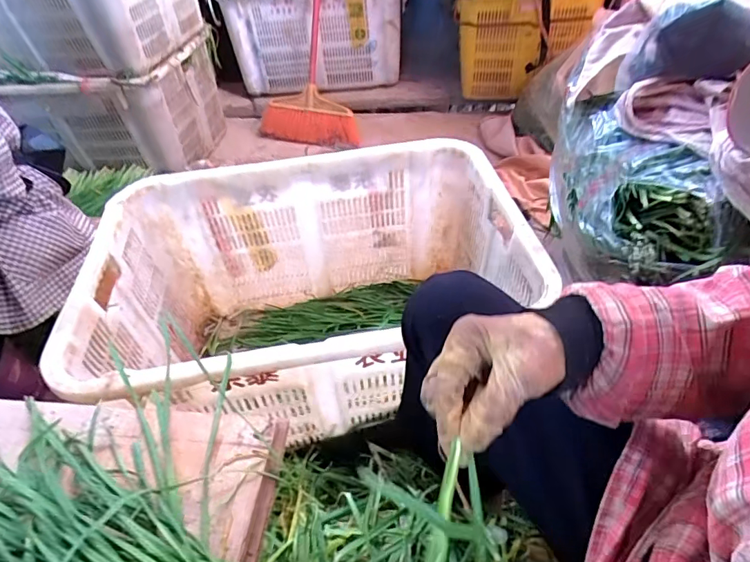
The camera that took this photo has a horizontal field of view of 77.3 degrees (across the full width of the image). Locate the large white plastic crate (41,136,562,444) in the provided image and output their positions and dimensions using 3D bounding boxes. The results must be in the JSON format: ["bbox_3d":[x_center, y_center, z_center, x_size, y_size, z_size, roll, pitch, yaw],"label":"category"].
[{"bbox_3d":[-0.094,0.047,0.837,0.652,0.351,0.454,-10,45,-2],"label":"large white plastic crate"}]

